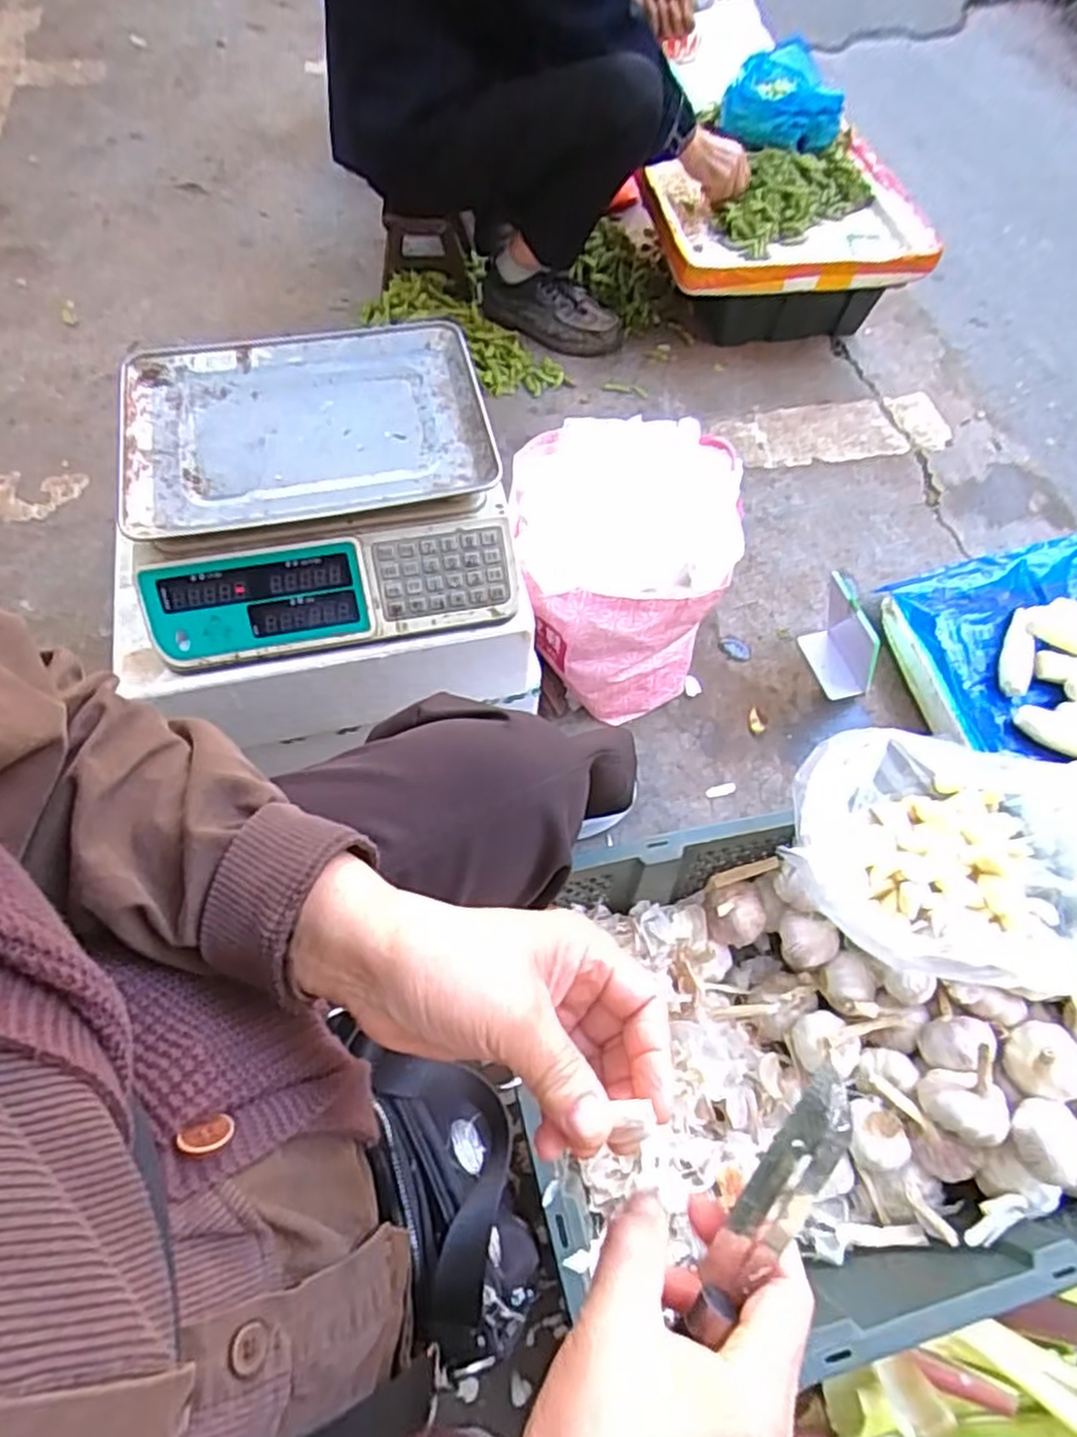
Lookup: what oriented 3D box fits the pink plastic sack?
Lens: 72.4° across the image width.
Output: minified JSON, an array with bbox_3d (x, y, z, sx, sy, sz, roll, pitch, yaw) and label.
[{"bbox_3d":[0.101,-0.186,0.920,0.258,0.229,0.268,-3,61,-4],"label":"pink plastic sack"}]

